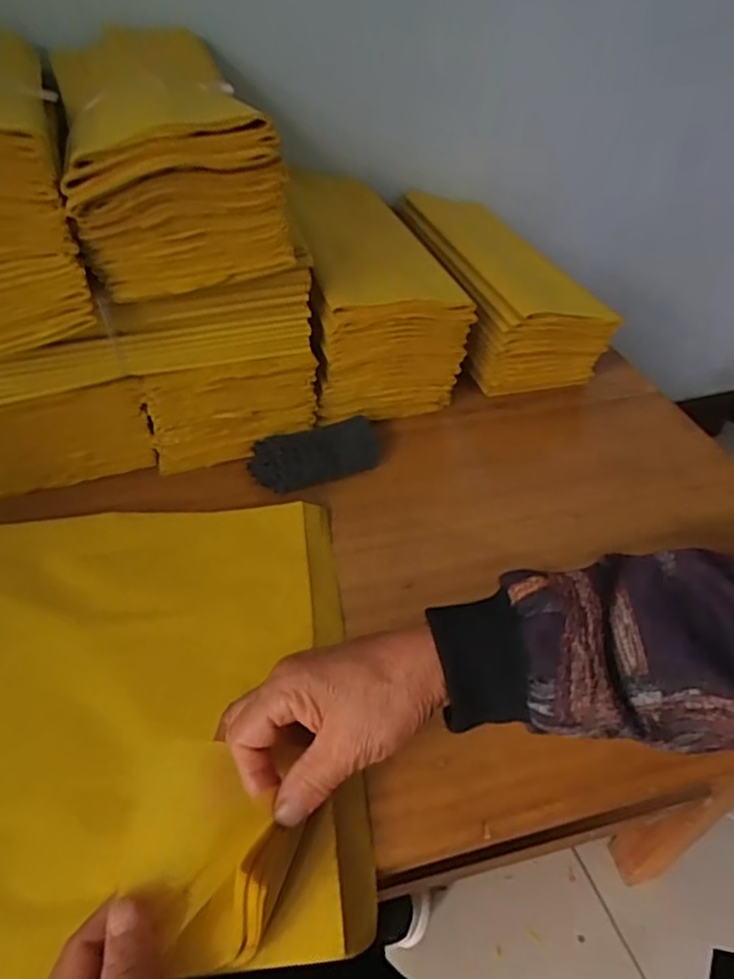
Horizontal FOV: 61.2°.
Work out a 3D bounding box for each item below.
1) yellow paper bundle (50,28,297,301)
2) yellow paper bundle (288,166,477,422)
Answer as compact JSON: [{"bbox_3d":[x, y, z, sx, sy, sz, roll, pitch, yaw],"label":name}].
[{"bbox_3d":[-0.147,-0.244,0.471,0.144,0.103,0.197,-13,45,-17],"label":"yellow paper bundle"},{"bbox_3d":[-0.001,-0.211,0.658,0.143,0.142,0.278,-6,45,-12],"label":"yellow paper bundle"}]

